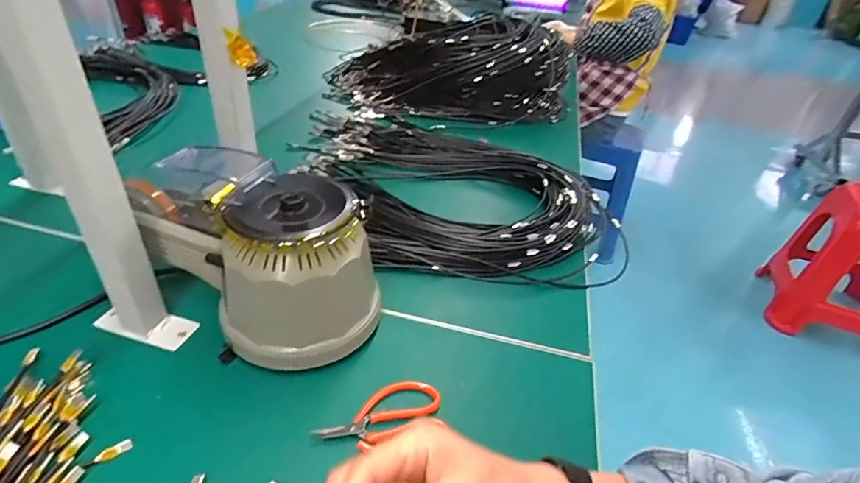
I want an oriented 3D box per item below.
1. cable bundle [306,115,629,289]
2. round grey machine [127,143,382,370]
[{"bbox_3d":[0.022,-0.122,0.763,0.361,0.047,0.603,-12,40,-24],"label":"cable bundle"},{"bbox_3d":[-0.177,0.007,0.472,0.254,0.146,0.144,29,42,27],"label":"round grey machine"}]

